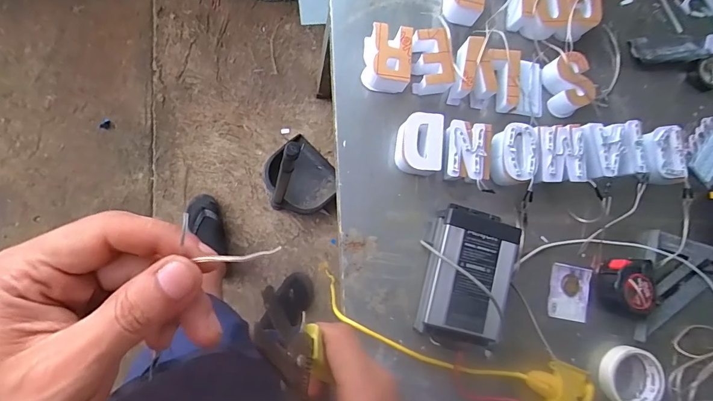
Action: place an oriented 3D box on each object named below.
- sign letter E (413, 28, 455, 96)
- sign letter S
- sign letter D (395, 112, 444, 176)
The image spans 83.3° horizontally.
[{"bbox_3d":[0.110,-0.208,0.616,0.059,0.056,0.086,-10,87,-7],"label":"sign letter E"},{"bbox_3d":[0.338,-0.185,0.641,0.062,0.040,0.093,-6,86,-6],"label":"sign letter S"},{"bbox_3d":[0.090,-0.082,0.587,0.068,0.035,0.088,6,85,-8],"label":"sign letter D"}]

